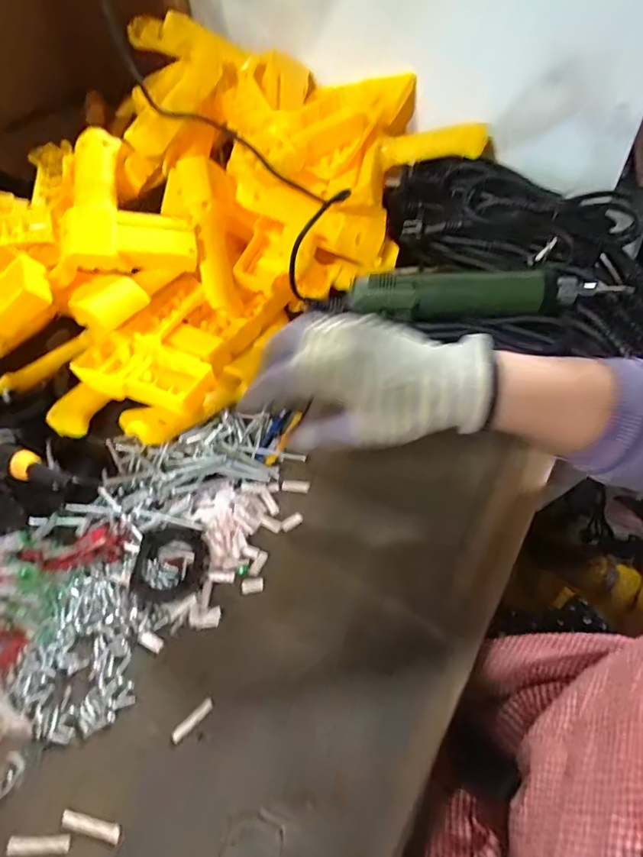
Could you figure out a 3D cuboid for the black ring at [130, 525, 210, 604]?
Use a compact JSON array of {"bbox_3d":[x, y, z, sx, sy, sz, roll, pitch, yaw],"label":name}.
[{"bbox_3d":[-0.113,0.102,0.368,0.055,0.014,0.059,-1,58,2],"label":"black ring"}]

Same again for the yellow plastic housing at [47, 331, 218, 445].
[{"bbox_3d":[-0.162,-0.033,0.431,0.139,0.051,0.096,8,53,10],"label":"yellow plastic housing"}]

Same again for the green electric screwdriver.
[{"bbox_3d":[0.147,-0.128,0.456,0.243,0.036,0.037,2,52,5],"label":"green electric screwdriver"}]

